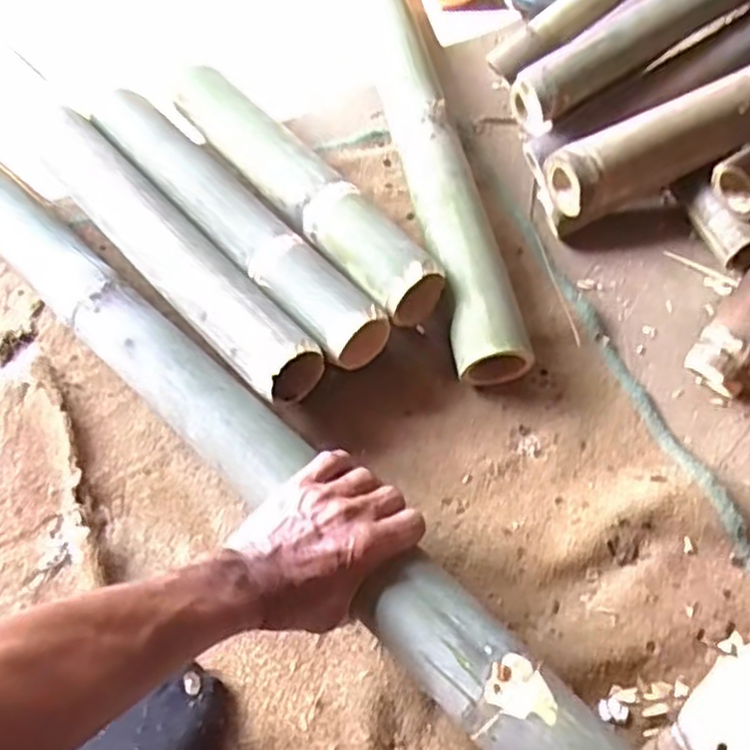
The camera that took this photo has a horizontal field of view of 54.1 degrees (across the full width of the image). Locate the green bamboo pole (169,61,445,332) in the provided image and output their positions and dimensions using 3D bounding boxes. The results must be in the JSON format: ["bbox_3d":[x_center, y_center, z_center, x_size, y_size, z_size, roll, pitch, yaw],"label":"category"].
[{"bbox_3d":[-0.079,-0.196,0.742,0.066,0.051,0.379,-37,67,-16],"label":"green bamboo pole"}]

